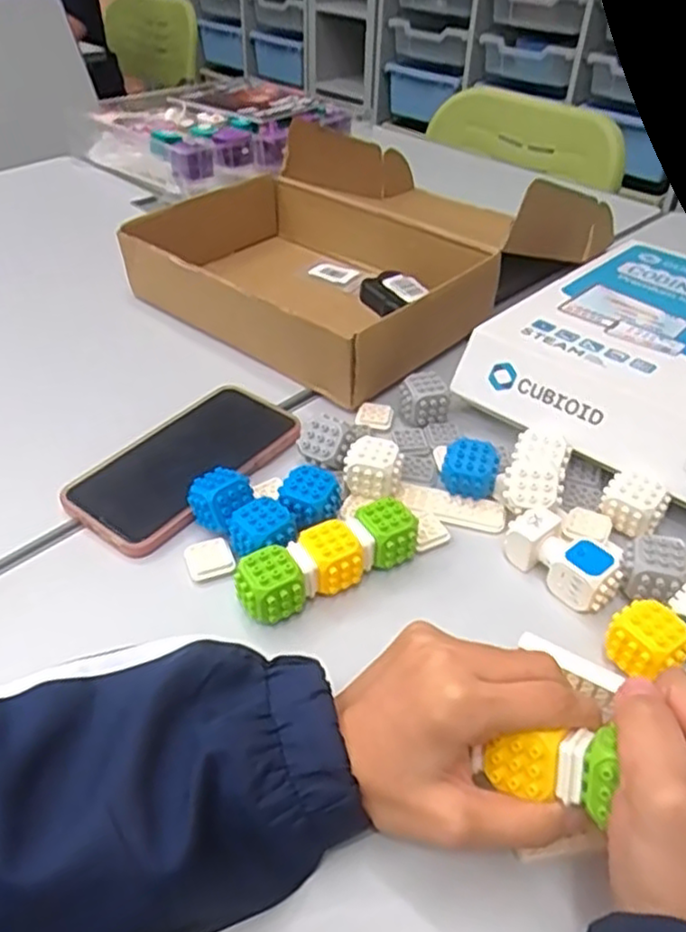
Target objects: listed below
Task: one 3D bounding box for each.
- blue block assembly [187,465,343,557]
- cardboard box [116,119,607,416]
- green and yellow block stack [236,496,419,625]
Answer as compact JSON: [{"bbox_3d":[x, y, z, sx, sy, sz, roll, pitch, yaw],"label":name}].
[{"bbox_3d":[-0.049,0.034,0.440,0.094,0.037,0.057,-2,41,-4],"label":"blue block assembly"},{"bbox_3d":[0.045,-0.250,0.738,0.328,0.121,0.462,32,49,31],"label":"cardboard box"},{"bbox_3d":[-0.009,0.057,0.420,0.113,0.038,0.031,-21,45,-24],"label":"green and yellow block stack"}]

